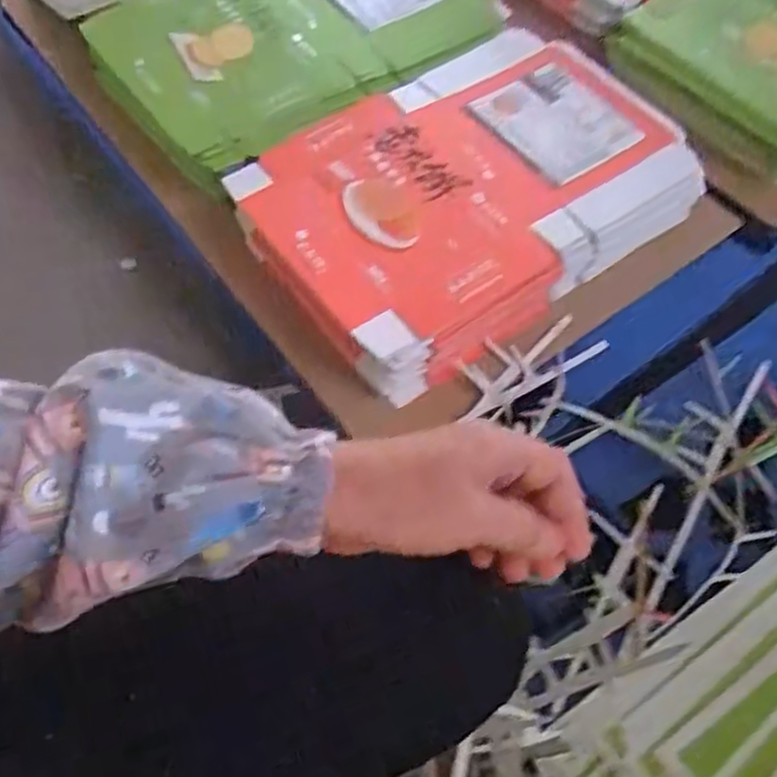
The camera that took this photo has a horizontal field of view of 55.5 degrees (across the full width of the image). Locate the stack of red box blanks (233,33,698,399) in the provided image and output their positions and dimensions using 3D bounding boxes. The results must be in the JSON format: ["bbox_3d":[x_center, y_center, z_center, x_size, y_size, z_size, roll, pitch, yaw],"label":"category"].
[{"bbox_3d":[0.092,-0.224,0.829,0.461,0.081,0.313,-31,66,-19],"label":"stack of red box blanks"}]

